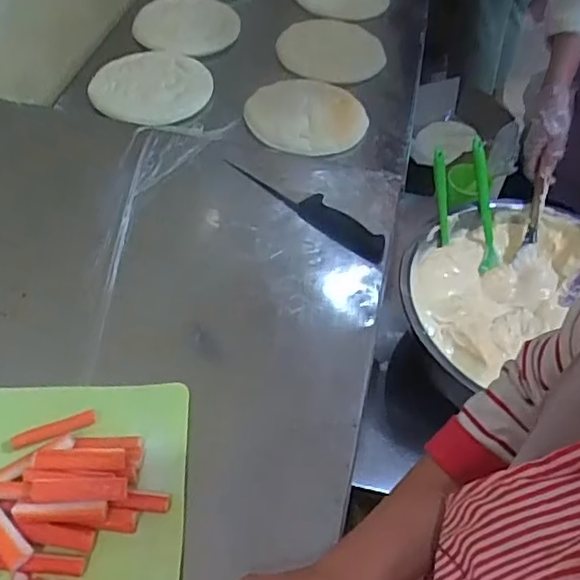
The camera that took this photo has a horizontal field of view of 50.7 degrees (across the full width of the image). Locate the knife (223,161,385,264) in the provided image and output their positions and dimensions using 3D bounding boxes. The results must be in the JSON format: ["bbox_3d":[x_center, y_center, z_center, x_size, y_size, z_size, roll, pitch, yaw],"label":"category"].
[{"bbox_3d":[0.020,-0.110,0.776,0.243,0.012,0.044,37,56,23],"label":"knife"}]

